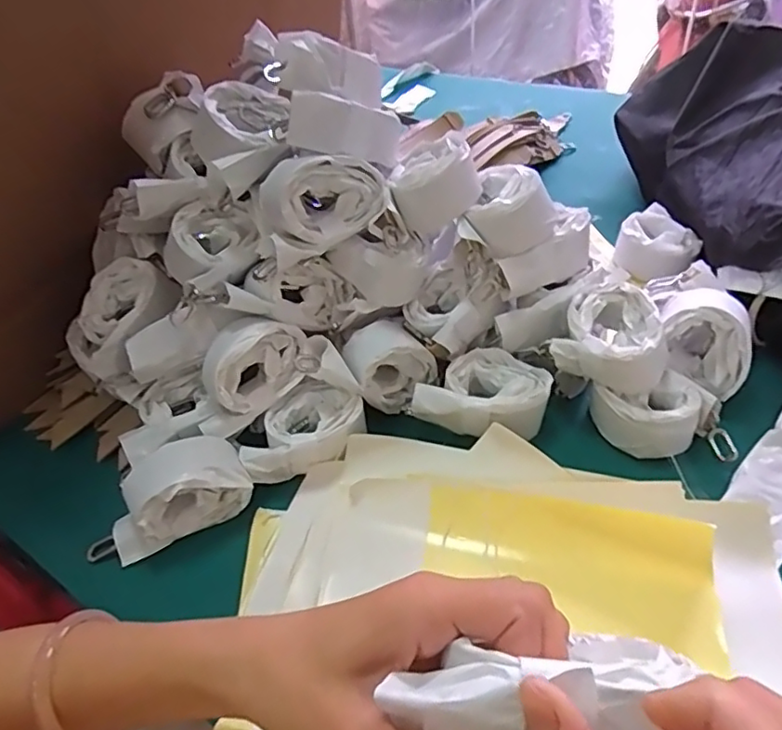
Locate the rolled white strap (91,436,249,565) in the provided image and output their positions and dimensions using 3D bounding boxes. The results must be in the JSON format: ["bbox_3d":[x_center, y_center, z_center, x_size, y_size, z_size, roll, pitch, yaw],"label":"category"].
[{"bbox_3d":[-0.184,0.107,0.479,0.137,0.069,0.051,-21,43,-15],"label":"rolled white strap"}]

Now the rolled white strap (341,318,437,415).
[{"bbox_3d":[-0.003,0.001,0.553,0.076,0.071,0.044,-26,45,-20],"label":"rolled white strap"}]

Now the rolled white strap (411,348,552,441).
[{"bbox_3d":[0.085,0.028,0.536,0.104,0.042,0.087,16,47,24],"label":"rolled white strap"}]

